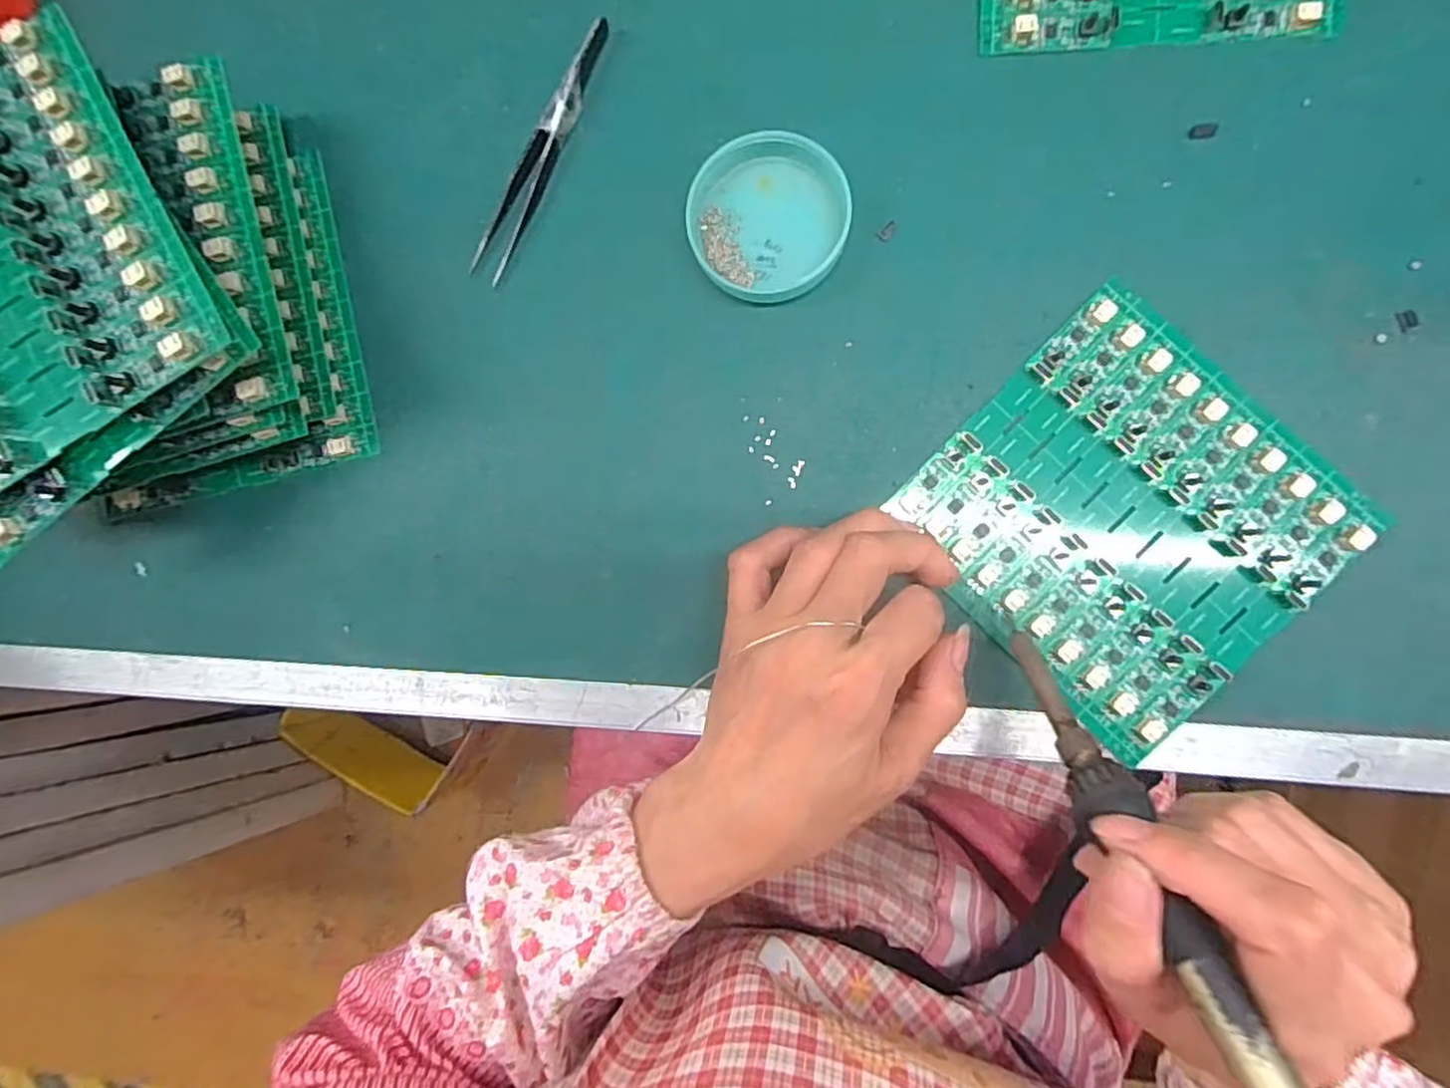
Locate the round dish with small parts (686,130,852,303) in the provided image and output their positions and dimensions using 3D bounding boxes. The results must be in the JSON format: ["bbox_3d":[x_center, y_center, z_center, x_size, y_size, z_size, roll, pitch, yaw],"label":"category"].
[{"bbox_3d":[0.018,-0.134,0.286,0.064,0.014,0.064,0,91,6],"label":"round dish with small parts"}]

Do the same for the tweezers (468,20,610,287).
[{"bbox_3d":[-0.079,-0.168,0.298,0.015,0.012,0.115,27,94,5],"label":"tweezers"}]

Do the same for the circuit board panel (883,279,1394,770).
[{"bbox_3d":[0.160,-0.012,0.274,0.138,0.006,0.137,45,94,6],"label":"circuit board panel"}]

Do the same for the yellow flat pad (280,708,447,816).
[{"bbox_3d":[-0.513,0.300,0.992,0.078,0.027,0.228,-51,120,-12],"label":"yellow flat pad"}]

